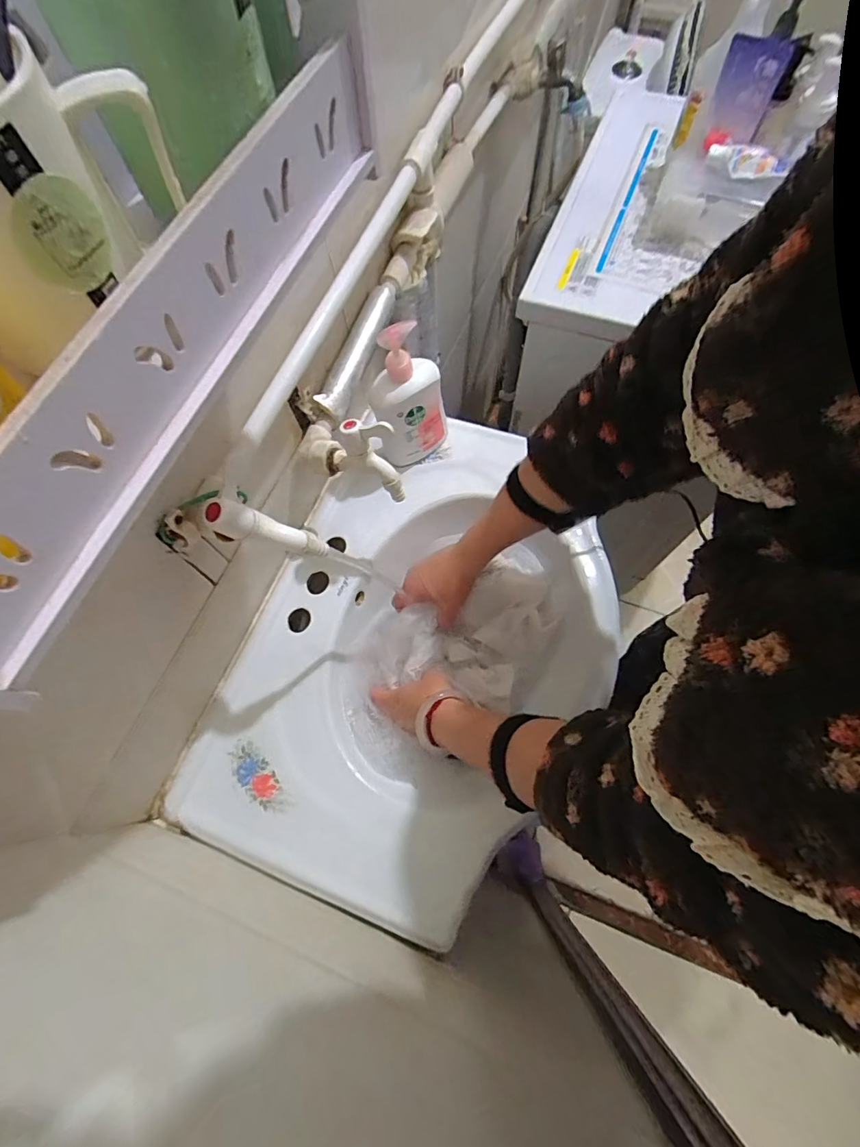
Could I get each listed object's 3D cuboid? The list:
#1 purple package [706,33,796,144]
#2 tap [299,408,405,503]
[{"bbox_3d":[0.413,-0.635,0.619,0.073,0.092,0.015,35,51,17],"label":"purple package"},{"bbox_3d":[-0.091,-0.134,0.506,0.132,0.080,0.053,34,73,15],"label":"tap"}]

